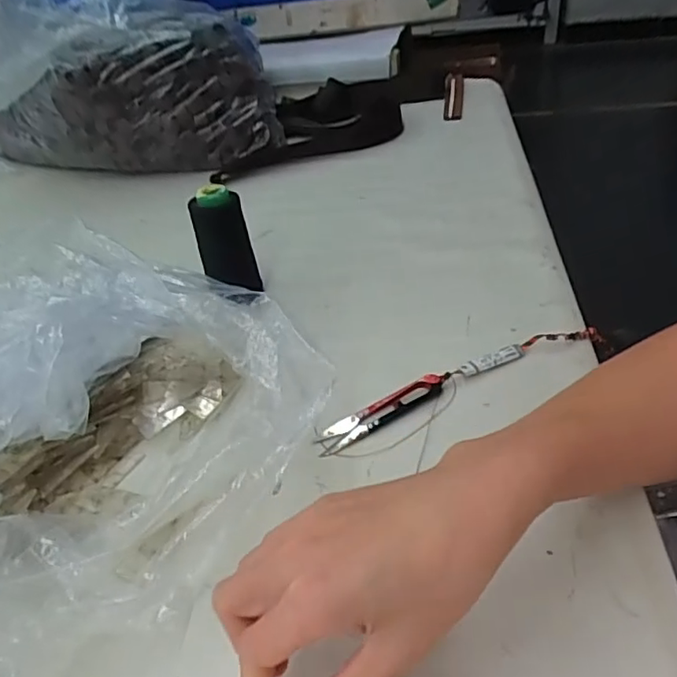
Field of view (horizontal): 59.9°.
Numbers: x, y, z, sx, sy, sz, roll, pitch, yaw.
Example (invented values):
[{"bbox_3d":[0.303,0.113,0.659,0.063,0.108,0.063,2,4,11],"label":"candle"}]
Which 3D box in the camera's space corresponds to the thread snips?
[{"bbox_3d":[0.033,0.052,0.429,0.108,0.013,0.022,-23,40,-20],"label":"thread snips"}]

